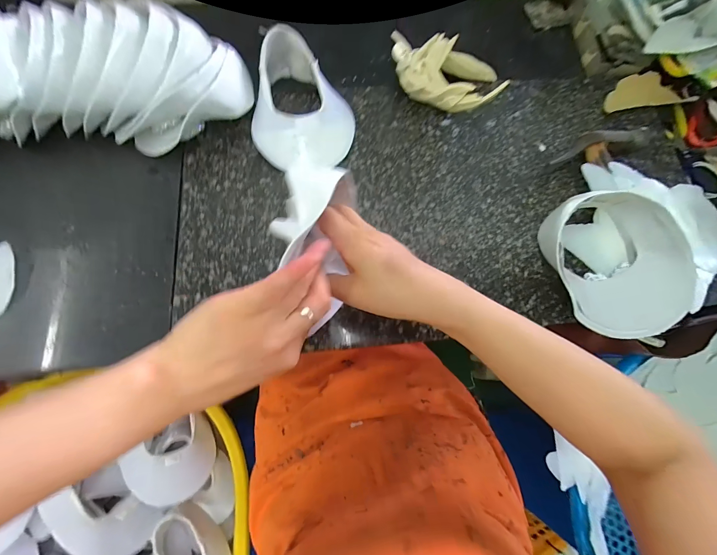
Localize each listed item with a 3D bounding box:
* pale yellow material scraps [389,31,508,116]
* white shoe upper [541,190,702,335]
[{"bbox_3d":[0.112,-0.269,0.418,0.145,0.055,0.115,9,74,0],"label":"pale yellow material scraps"},{"bbox_3d":[0.275,-0.013,0.342,0.126,0.067,0.161,-19,76,-8],"label":"white shoe upper"}]

